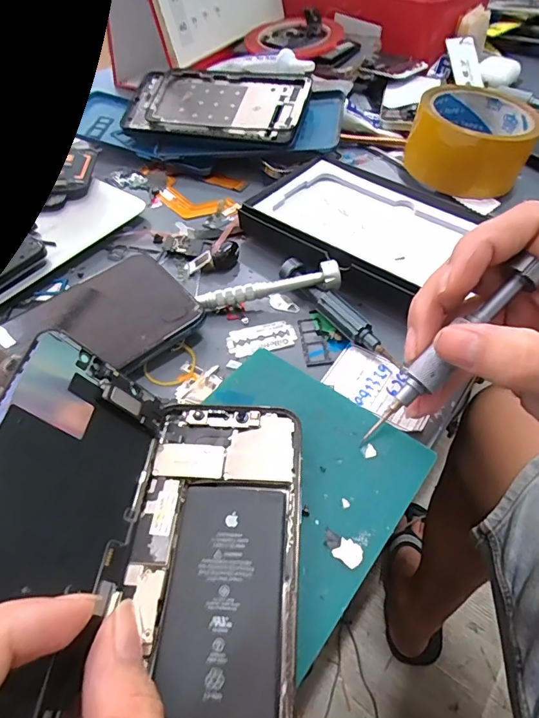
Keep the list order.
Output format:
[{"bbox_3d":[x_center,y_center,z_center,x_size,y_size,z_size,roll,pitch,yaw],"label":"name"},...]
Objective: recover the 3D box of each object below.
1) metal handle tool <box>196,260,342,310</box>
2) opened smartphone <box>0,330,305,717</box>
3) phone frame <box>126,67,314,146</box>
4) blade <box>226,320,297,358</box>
[{"bbox_3d":[0.000,-0.046,0.278,0.090,0.013,0.013,-7,51,-5],"label":"metal handle tool"},{"bbox_3d":[-0.043,0.060,0.152,0.103,0.068,0.141,0,48,6],"label":"opened smartphone"},{"bbox_3d":[-0.049,-0.228,0.396,0.166,0.006,0.077,13,71,15],"label":"phone frame"},{"bbox_3d":[-0.005,-0.013,0.275,0.042,0.004,0.023,-14,53,-10],"label":"blade"}]

